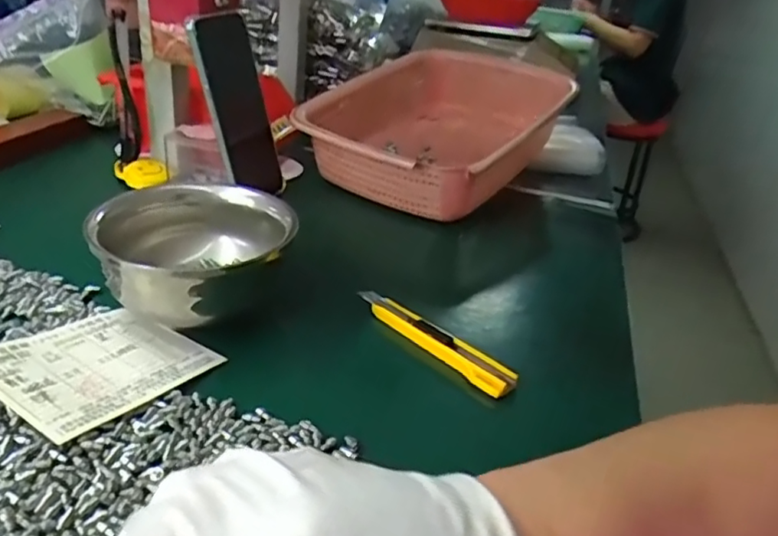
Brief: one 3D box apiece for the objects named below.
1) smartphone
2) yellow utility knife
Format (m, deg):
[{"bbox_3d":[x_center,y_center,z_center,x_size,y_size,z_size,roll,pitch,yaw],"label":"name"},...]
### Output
[{"bbox_3d":[-0.132,-0.141,0.542,0.011,0.160,0.077,5,31,23],"label":"smartphone"},{"bbox_3d":[0.028,0.047,0.403,0.124,0.011,0.019,29,37,34],"label":"yellow utility knife"}]

